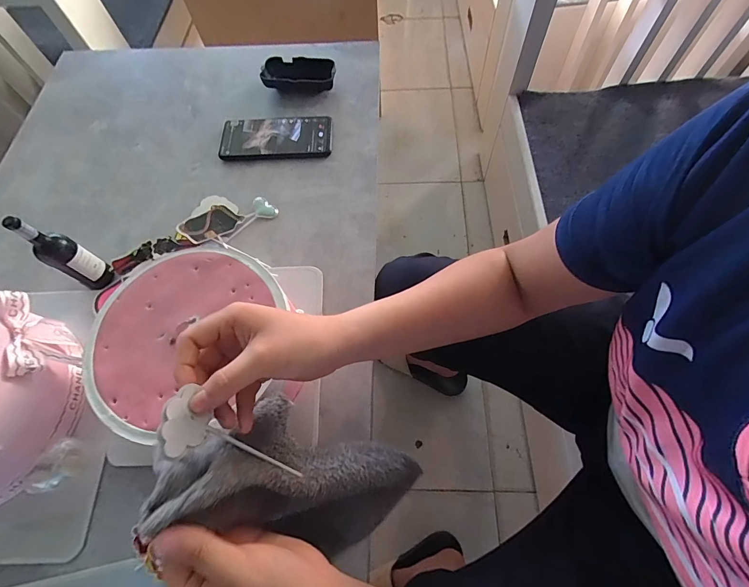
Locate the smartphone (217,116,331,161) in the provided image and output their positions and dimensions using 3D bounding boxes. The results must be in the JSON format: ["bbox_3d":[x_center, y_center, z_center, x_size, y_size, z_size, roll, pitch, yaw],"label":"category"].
[{"bbox_3d":[-0.138,-0.221,0.522,0.154,0.011,0.071,-3,66,1],"label":"smartphone"}]

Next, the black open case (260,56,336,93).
[{"bbox_3d":[-0.114,-0.335,0.561,0.111,0.025,0.056,3,66,3],"label":"black open case"}]

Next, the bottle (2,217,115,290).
[{"bbox_3d":[-0.330,-0.040,0.395,0.027,0.114,0.034,25,69,12],"label":"bottle"}]

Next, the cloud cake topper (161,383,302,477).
[{"bbox_3d":[-0.091,0.100,0.242,0.010,0.104,0.034,2,56,52],"label":"cloud cake topper"}]

